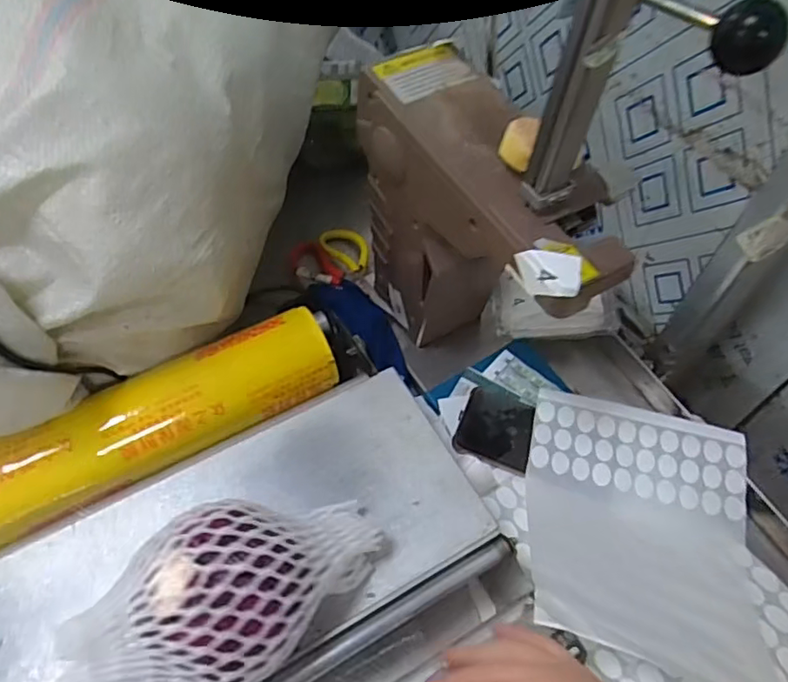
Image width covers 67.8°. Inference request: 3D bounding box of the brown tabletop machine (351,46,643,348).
[{"bbox_3d":[0.077,-0.073,0.567,0.091,0.288,0.277,-26,61,-18],"label":"brown tabletop machine"}]

